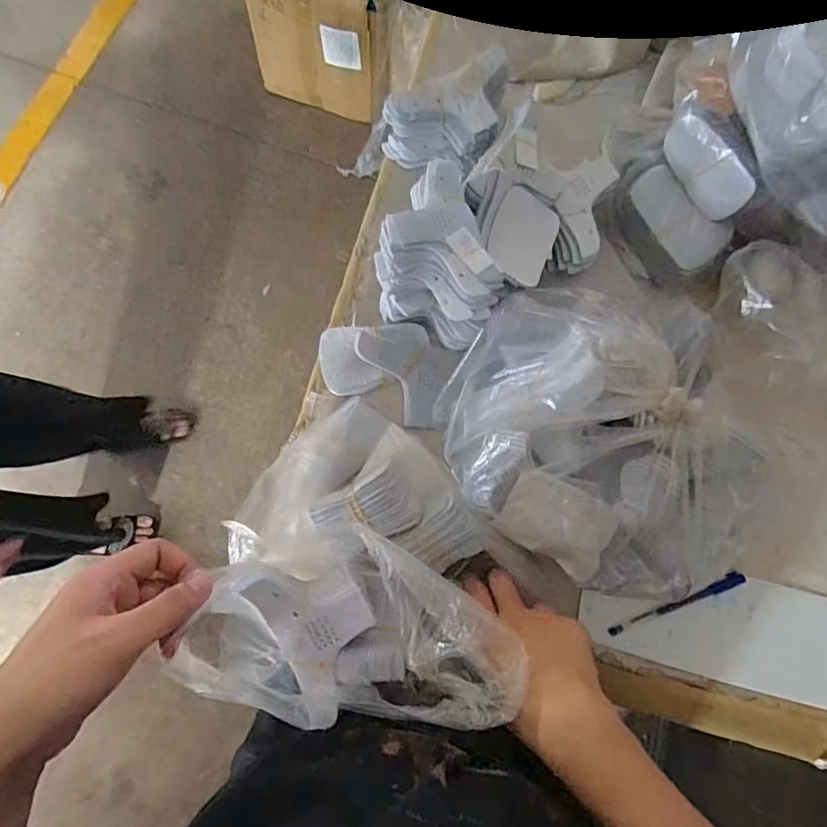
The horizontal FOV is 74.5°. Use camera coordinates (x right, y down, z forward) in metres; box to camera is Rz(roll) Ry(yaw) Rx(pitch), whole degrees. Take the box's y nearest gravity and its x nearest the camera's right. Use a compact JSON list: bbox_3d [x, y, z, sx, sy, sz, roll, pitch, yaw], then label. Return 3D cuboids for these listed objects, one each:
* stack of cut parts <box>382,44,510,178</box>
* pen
[{"bbox_3d":[0.035,-0.329,0.593,0.124,0.078,0.116,16,77,4],"label":"stack of cut parts"},{"bbox_3d":[0.254,0.184,0.524,0.142,0.010,0.014,-21,77,-3],"label":"pen"}]

